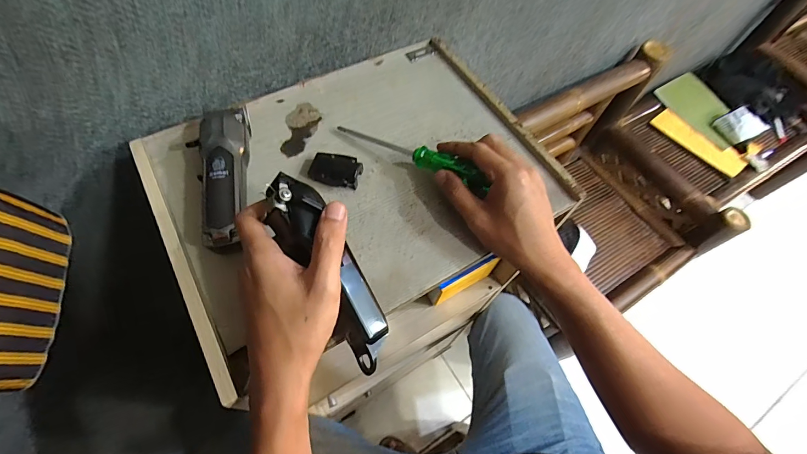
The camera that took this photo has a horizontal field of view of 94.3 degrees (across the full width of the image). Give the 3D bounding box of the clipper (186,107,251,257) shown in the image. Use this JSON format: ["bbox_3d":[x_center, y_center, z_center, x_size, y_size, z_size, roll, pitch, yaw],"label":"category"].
[{"bbox_3d":[-0.176,-0.053,0.370,0.051,0.040,0.164,-13,63,-11],"label":"clipper"}]

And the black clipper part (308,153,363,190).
[{"bbox_3d":[-0.073,-0.061,0.403,0.053,0.014,0.038,12,61,3],"label":"black clipper part"}]

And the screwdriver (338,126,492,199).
[{"bbox_3d":[0.009,-0.080,0.409,0.181,0.022,0.022,26,62,24],"label":"screwdriver"}]

